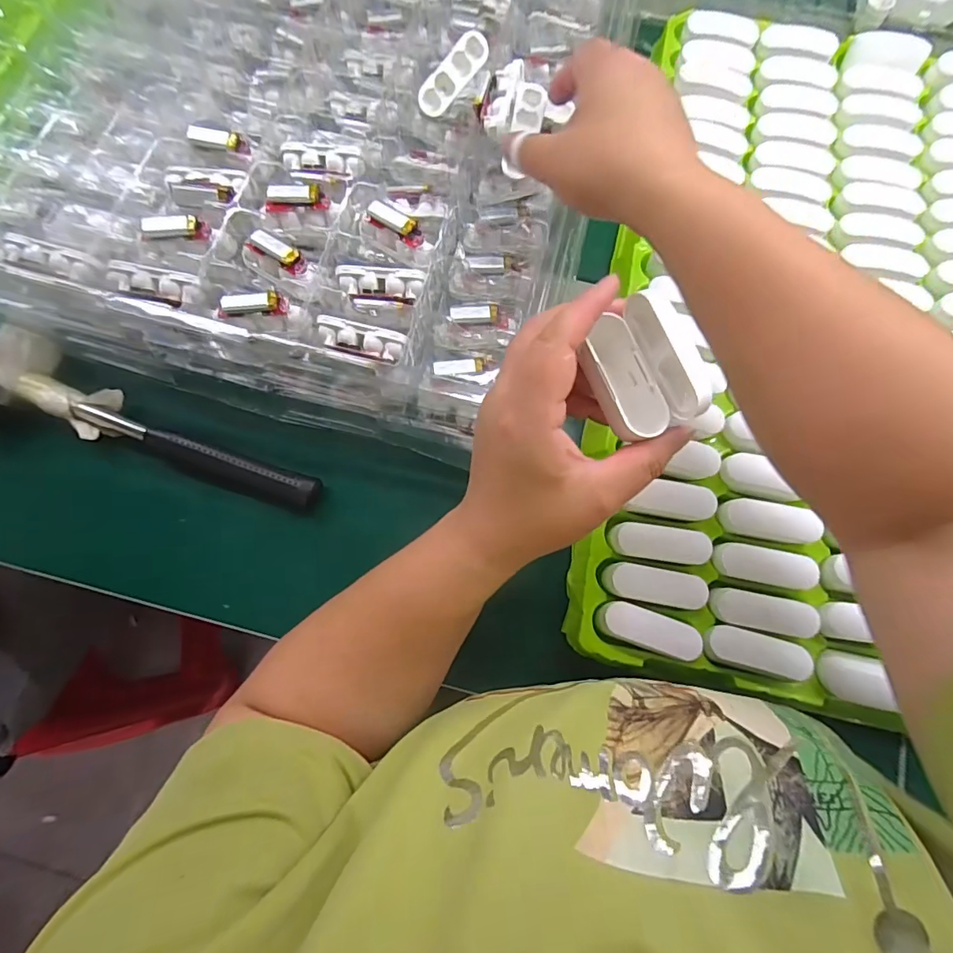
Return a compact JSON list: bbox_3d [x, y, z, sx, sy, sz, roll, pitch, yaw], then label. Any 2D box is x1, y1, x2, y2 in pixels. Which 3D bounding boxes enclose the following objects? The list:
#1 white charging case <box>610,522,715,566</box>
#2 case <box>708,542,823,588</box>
[{"bbox_3d":[0.128,0.047,0.342,0.064,0.019,0.023,8,77,1],"label":"white charging case"},{"bbox_3d":[0.197,0.062,0.338,0.065,0.018,0.024,11,77,2],"label":"case"}]

